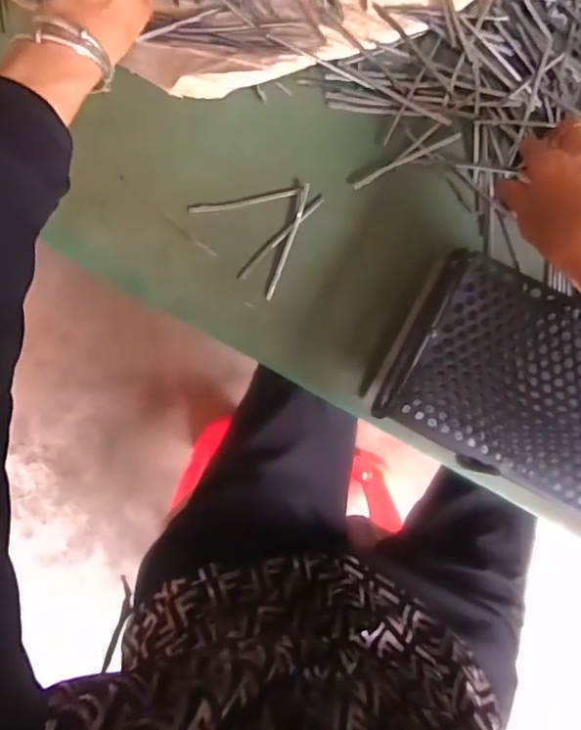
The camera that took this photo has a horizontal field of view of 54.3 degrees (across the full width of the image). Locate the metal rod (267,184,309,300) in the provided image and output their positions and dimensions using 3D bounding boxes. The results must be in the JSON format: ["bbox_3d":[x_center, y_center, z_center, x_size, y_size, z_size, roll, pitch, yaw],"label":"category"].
[{"bbox_3d":[-0.001,-0.107,0.499,0.007,0.010,0.104,19,94,-5],"label":"metal rod"}]

